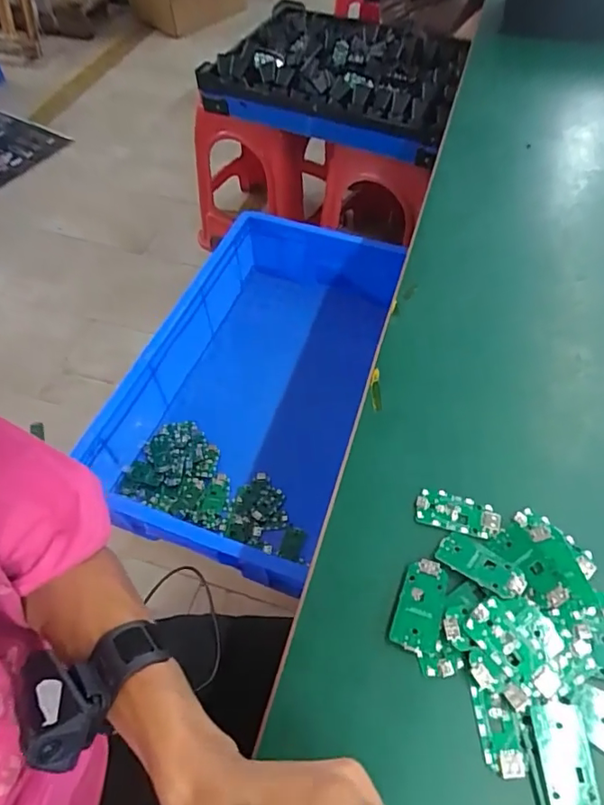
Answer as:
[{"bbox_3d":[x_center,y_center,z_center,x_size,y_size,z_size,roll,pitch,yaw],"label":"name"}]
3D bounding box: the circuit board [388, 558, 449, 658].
[{"bbox_3d":[0.087,0.146,0.377,0.033,0.005,0.064,18,56,14],"label":"circuit board"}]

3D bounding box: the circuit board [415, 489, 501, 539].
[{"bbox_3d":[0.125,0.090,0.420,0.064,0.008,0.032,15,56,12],"label":"circuit board"}]

